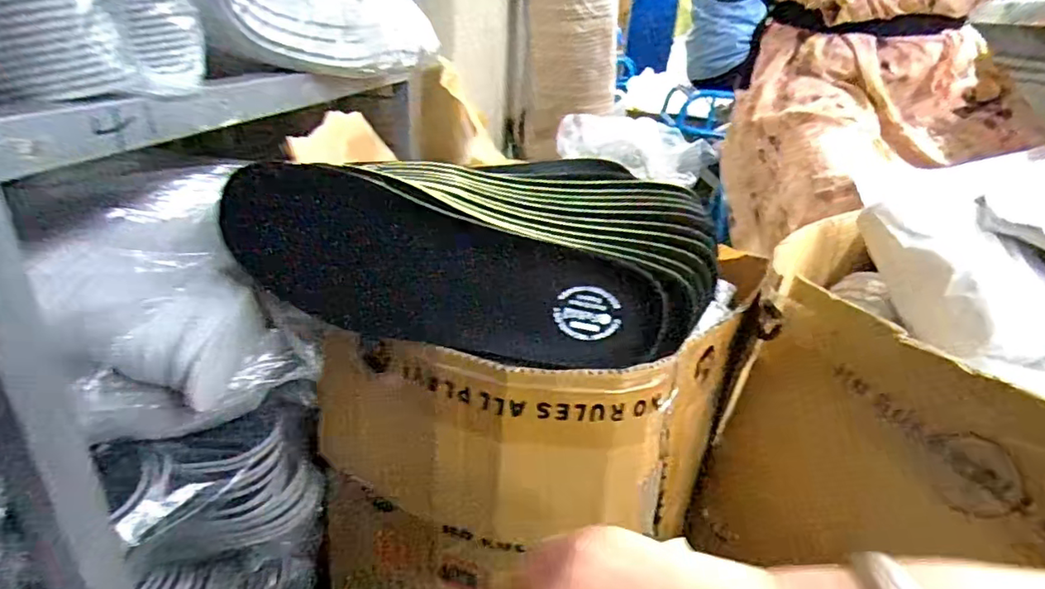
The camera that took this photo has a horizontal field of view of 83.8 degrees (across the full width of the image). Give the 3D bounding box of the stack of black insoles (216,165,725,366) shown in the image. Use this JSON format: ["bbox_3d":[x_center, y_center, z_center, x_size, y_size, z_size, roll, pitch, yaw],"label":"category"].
[{"bbox_3d":[-0.026,-0.036,0.428,0.321,0.109,0.143,9,27,11],"label":"stack of black insoles"}]

